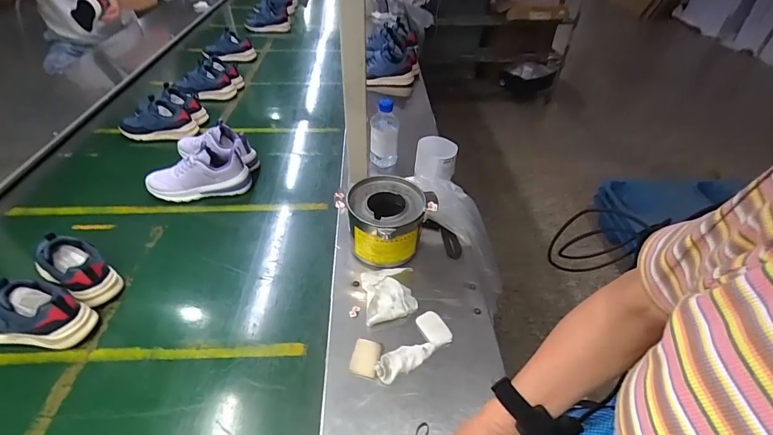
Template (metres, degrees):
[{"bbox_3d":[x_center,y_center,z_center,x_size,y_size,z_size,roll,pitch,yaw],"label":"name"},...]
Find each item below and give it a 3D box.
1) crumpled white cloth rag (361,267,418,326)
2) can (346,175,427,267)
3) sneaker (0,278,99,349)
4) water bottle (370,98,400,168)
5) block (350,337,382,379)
[{"bbox_3d":[0.005,0.129,0.641,0.088,0.018,0.109,-4,43,-7],"label":"crumpled white cloth rag"},{"bbox_3d":[-0.002,0.010,0.700,0.132,0.113,0.148,12,43,10],"label":"can"},{"bbox_3d":[-0.560,0.141,0.570,0.188,0.100,0.076,3,42,0],"label":"sneaker"},{"bbox_3d":[-0.006,-0.203,0.913,0.067,0.190,0.071,0,43,-3],"label":"water bottle"},{"bbox_3d":[-0.031,0.207,0.554,0.039,0.013,0.054,9,43,7],"label":"block"}]

